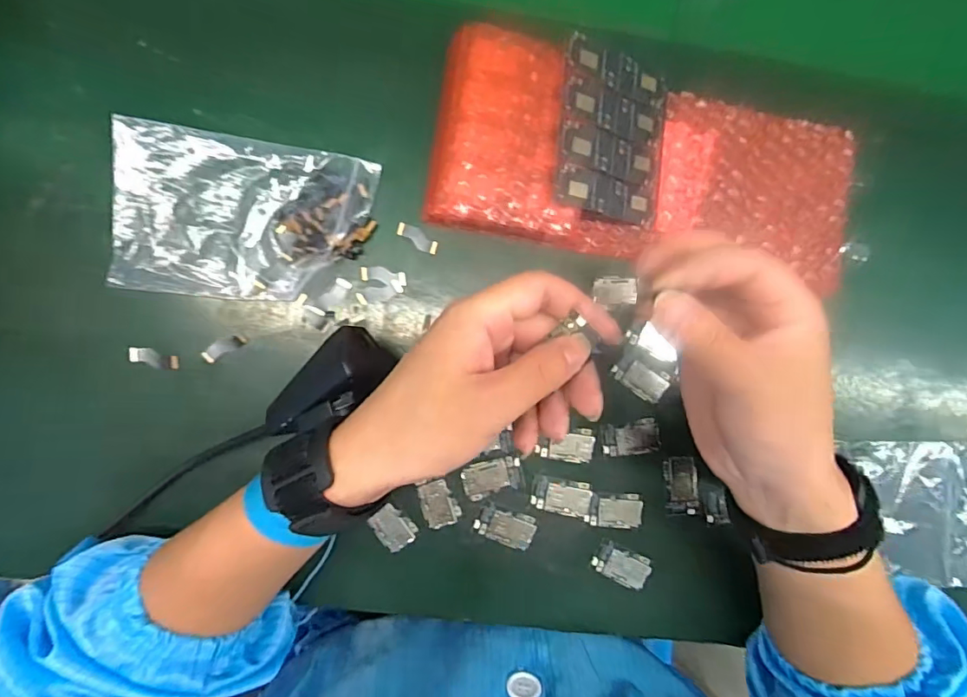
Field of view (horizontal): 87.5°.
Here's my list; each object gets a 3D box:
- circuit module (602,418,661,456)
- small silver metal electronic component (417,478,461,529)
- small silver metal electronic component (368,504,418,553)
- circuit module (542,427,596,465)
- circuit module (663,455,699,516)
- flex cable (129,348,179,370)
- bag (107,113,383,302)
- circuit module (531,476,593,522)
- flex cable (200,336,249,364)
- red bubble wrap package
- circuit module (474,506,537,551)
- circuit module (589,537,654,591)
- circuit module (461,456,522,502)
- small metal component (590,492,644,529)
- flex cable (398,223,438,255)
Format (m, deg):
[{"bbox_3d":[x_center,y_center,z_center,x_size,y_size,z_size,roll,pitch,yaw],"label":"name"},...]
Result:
[{"bbox_3d":[0.097,0.059,0.331,0.038,0.004,0.022,-7,88,-6],"label":"circuit module"},{"bbox_3d":[-0.029,0.099,0.319,0.021,0.004,0.031,-26,90,-6],"label":"small silver metal electronic component"},{"bbox_3d":[-0.057,0.113,0.316,0.020,0.004,0.028,-43,92,-6],"label":"small silver metal electronic component"},{"bbox_3d":[0.055,0.063,0.327,0.034,0.004,0.022,7,86,-5],"label":"circuit module"},{"bbox_3d":[0.131,0.091,0.334,0.022,0.004,0.038,-2,87,-6],"label":"circuit module"},{"bbox_3d":[-0.199,0.006,0.306,0.028,0.004,0.010,15,95,-12],"label":"flex cable"},{"bbox_3d":[-0.143,-0.078,0.304,0.147,0.018,0.095,6,86,-5],"label":"bag"},{"bbox_3d":[0.051,0.096,0.326,0.039,0.004,0.022,12,86,-5],"label":"circuit module"},{"bbox_3d":[-0.159,-0.001,0.308,0.026,0.004,0.010,-32,90,-6],"label":"flex cable"},{"bbox_3d":[0.107,-0.112,0.314,0.268,0.034,0.116,9,89,-4],"label":"red bubble wrap package"},{"bbox_3d":[0.015,0.115,0.323,0.038,0.004,0.021,19,85,-4],"label":"circuit module"},{"bbox_3d":[0.091,0.142,0.329,0.039,0.004,0.022,25,85,-4],"label":"circuit module"},{"bbox_3d":[0.006,0.083,0.322,0.036,0.004,0.022,-14,88,-6],"label":"circuit module"},{"bbox_3d":[0.088,0.106,0.330,0.034,0.004,0.022,4,87,-5],"label":"small metal component"},{"bbox_3d":[-0.042,-0.070,0.318,0.028,0.004,0.010,35,84,-3],"label":"flex cable"}]

